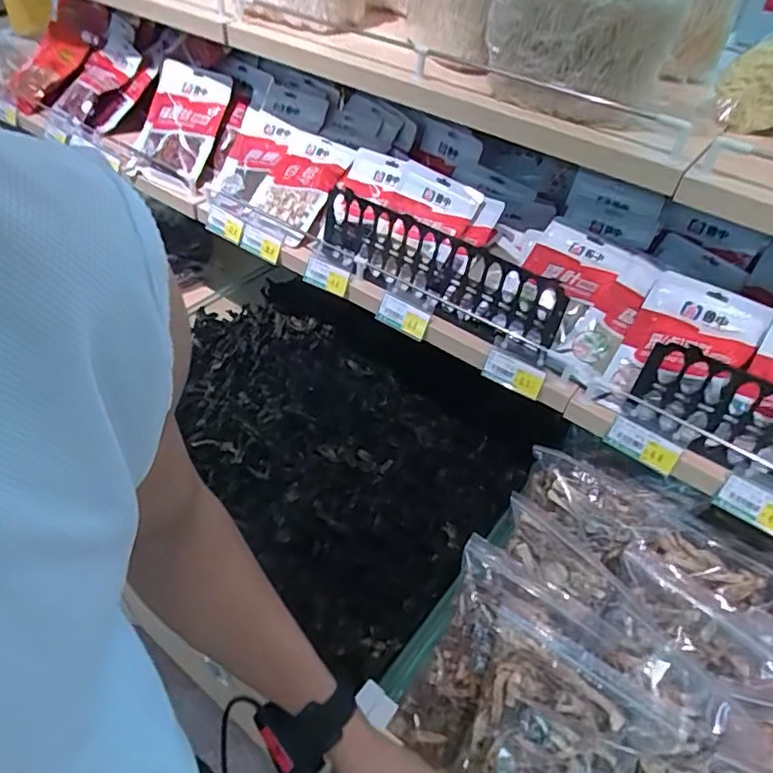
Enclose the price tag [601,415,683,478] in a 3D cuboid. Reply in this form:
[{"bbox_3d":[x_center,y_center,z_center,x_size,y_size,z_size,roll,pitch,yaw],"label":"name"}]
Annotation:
[{"bbox_3d":[0.302,0.070,0.689,0.081,0.042,0.007,30,32,18],"label":"price tag"}]

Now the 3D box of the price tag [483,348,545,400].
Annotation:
[{"bbox_3d":[0.163,-0.016,0.750,0.077,0.039,0.007,28,24,16],"label":"price tag"}]

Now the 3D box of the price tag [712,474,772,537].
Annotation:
[{"bbox_3d":[0.406,0.134,0.637,0.080,0.041,0.010,31,22,25],"label":"price tag"}]

